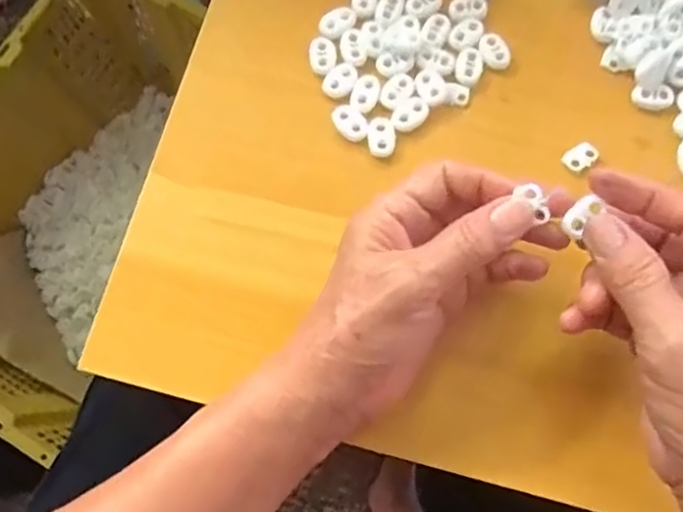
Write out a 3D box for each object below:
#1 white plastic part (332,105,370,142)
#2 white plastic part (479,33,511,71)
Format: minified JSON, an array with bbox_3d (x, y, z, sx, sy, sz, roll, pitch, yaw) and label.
[{"bbox_3d":[0.005,-0.075,0.357,0.016,0.004,0.023,-39,79,-10],"label":"white plastic part"},{"bbox_3d":[0.088,-0.118,0.370,0.015,0.006,0.021,-25,77,-7],"label":"white plastic part"}]

